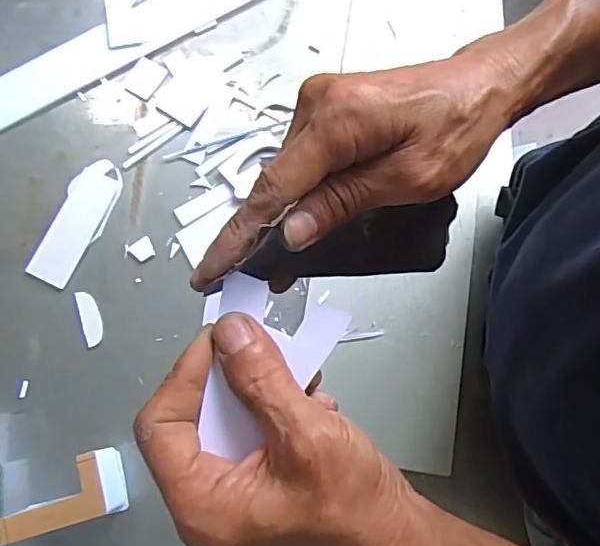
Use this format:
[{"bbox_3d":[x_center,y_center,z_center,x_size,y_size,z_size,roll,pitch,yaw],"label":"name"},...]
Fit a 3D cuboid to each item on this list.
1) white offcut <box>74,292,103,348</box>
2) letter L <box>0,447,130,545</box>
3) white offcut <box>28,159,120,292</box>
[{"bbox_3d":[-0.185,0.039,0.495,0.018,0.004,0.049,-18,78,-2],"label":"white offcut"},{"bbox_3d":[-0.188,0.174,0.445,0.084,0.049,0.049,-14,78,-1],"label":"letter L"},{"bbox_3d":[-0.203,-0.047,0.514,0.047,0.004,0.119,22,82,11],"label":"white offcut"}]

